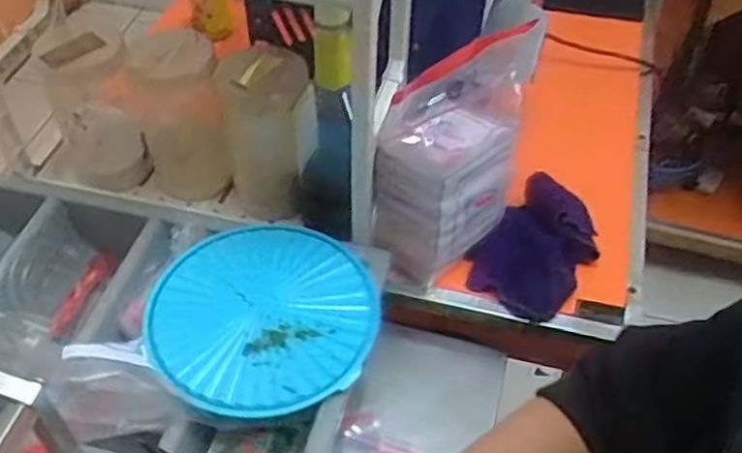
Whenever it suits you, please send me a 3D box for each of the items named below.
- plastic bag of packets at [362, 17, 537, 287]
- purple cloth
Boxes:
[{"bbox_3d":[0.092,-0.065,0.742,0.175,0.223,0.079,-26,55,-24],"label":"plastic bag of packets"},{"bbox_3d":[0.175,0.024,0.802,0.103,0.021,0.146,38,76,9],"label":"purple cloth"}]

